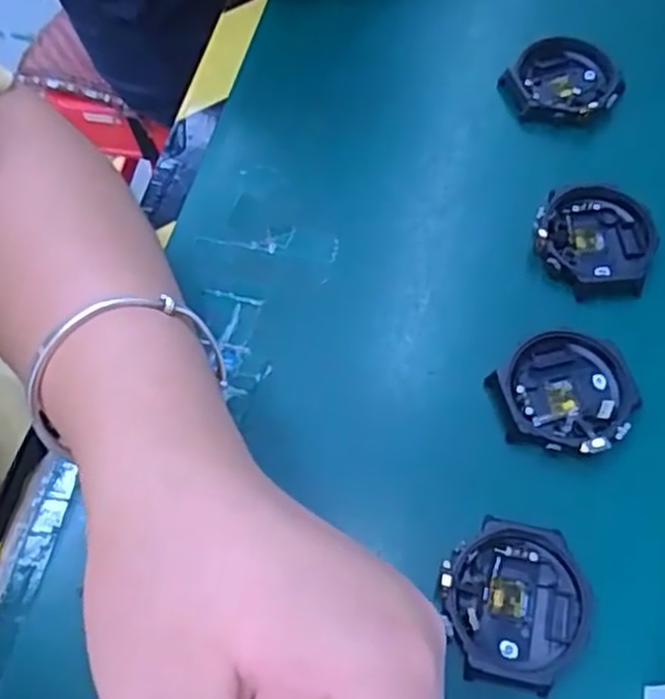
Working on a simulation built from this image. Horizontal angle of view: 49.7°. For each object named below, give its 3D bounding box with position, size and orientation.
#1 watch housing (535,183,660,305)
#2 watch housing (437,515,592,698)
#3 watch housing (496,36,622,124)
[{"bbox_3d":[0.114,-0.047,0.313,0.049,0.012,0.052,-1,64,2],"label":"watch housing"},{"bbox_3d":[0.063,0.088,0.249,0.050,0.012,0.052,10,64,7],"label":"watch housing"},{"bbox_3d":[0.112,-0.132,0.355,0.054,0.015,0.050,-1,64,2],"label":"watch housing"}]

